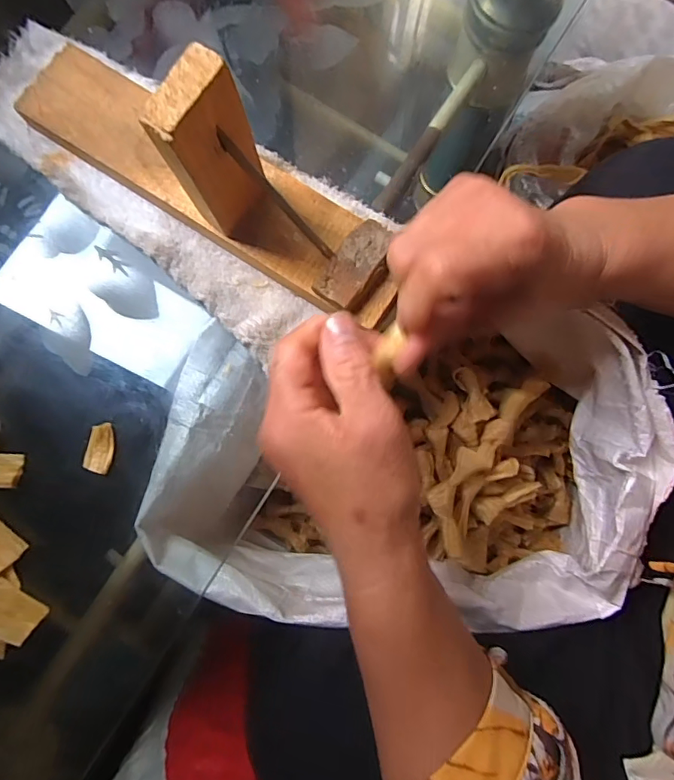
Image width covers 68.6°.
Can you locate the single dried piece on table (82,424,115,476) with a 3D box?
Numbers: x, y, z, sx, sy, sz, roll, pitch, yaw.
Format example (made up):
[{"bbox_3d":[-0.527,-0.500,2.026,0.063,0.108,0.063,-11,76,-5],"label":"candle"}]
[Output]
[{"bbox_3d":[-0.146,0.036,0.306,0.016,0.007,0.030,7,80,2],"label":"single dried piece on table"}]

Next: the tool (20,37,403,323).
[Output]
[{"bbox_3d":[-0.078,-0.145,0.274,0.268,0.119,0.068,33,82,7],"label":"tool"}]

